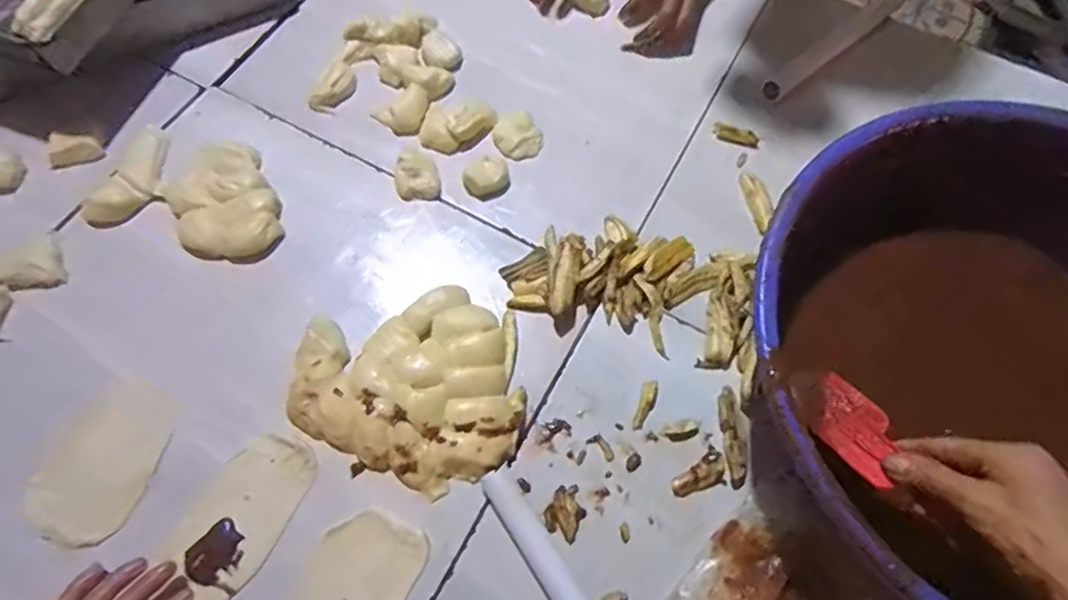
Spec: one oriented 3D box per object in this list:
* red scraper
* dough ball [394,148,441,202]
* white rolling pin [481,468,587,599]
[{"bbox_3d":[0.237,0.095,0.431,0.045,0.004,0.077,-45,53,7],"label":"red scraper"},{"bbox_3d":[-0.120,-0.130,0.605,0.044,0.031,0.044,1,68,-2],"label":"dough ball"},{"bbox_3d":[0.025,0.234,0.464,0.025,0.023,0.222,-31,72,-14],"label":"white rolling pin"}]

